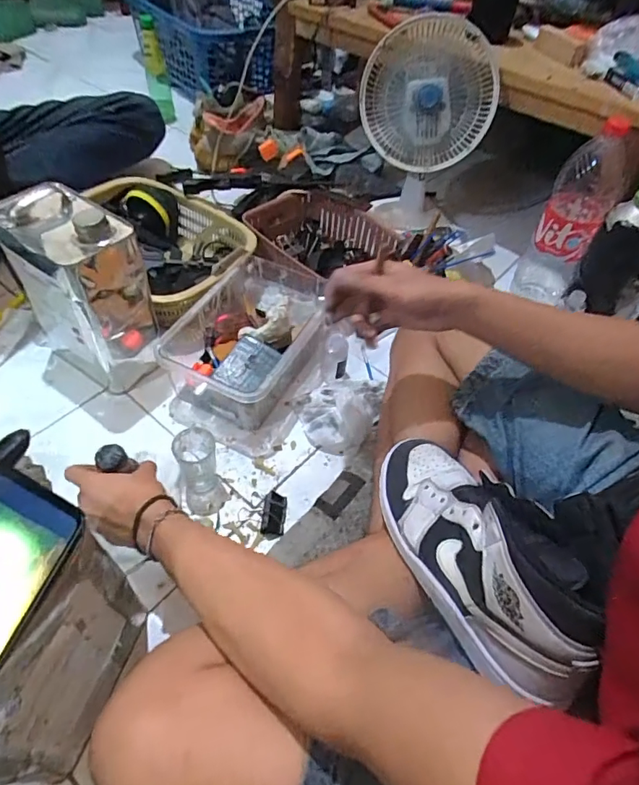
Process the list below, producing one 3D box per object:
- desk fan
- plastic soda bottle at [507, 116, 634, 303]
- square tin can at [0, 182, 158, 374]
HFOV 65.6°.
[{"bbox_3d":[0.184,-0.468,0.903,0.223,0.311,0.136,15,51,7],"label":"desk fan"},{"bbox_3d":[0.394,-0.264,0.781,0.089,0.288,0.080,27,54,16],"label":"plastic soda bottle"},{"bbox_3d":[-0.323,-0.142,0.689,0.152,0.249,0.116,30,55,19],"label":"square tin can"}]

